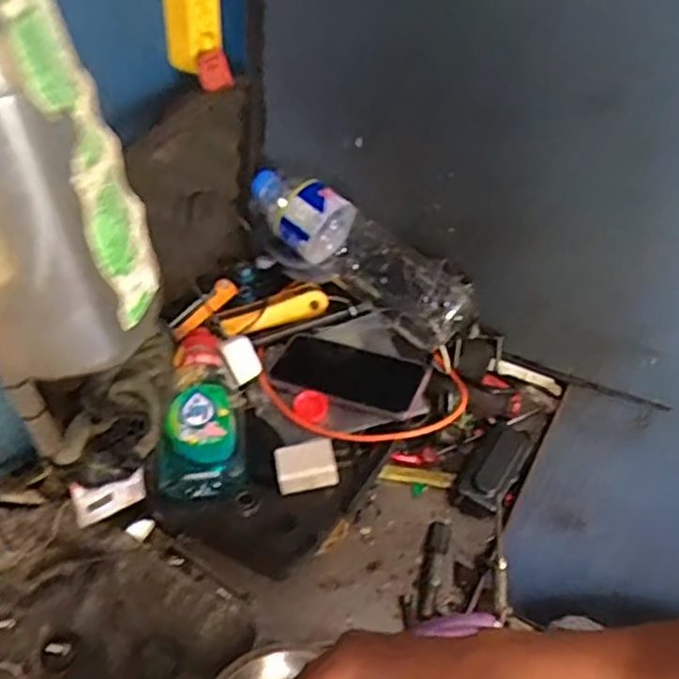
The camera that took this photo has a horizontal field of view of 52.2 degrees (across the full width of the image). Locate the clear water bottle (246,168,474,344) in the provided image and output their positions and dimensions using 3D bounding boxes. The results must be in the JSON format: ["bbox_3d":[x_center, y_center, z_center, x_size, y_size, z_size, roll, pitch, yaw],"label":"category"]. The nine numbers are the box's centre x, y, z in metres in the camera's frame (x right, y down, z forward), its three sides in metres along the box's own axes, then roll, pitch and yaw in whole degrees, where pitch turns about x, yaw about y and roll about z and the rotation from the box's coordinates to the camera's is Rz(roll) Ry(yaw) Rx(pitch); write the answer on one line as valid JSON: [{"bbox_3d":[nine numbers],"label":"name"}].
[{"bbox_3d":[0.025,-0.105,0.760,0.279,0.082,0.100,37,51,11],"label":"clear water bottle"}]

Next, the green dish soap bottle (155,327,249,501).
[{"bbox_3d":[-0.127,0.064,0.636,0.078,0.050,0.161,-2,45,-8],"label":"green dish soap bottle"}]

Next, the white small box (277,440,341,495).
[{"bbox_3d":[-0.028,0.110,0.608,0.053,0.027,0.036,-1,45,-7],"label":"white small box"}]

